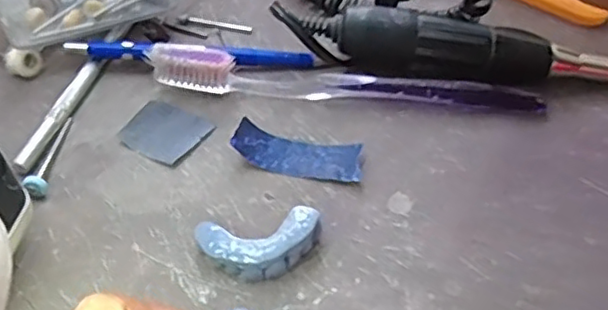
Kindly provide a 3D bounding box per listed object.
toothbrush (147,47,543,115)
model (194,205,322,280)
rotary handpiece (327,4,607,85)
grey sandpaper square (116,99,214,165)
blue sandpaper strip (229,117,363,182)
[{"bbox_3d":[0.023,-0.036,0.308,0.185,0.021,0.014,4,48,1],"label":"toothbrush"},{"bbox_3d":[-0.017,0.036,0.250,0.047,0.016,0.022,-5,48,-7],"label":"model"},{"bbox_3d":[0.099,-0.051,0.319,0.170,0.029,0.023,4,48,1],"label":"rotary handpiece"},{"bbox_3d":[-0.064,-0.012,0.295,0.034,0.004,0.031,25,51,19],"label":"grey sandpaper square"},{"bbox_3d":[-0.002,-0.002,0.287,0.057,0.010,0.021,12,48,8],"label":"blue sandpaper strip"}]

